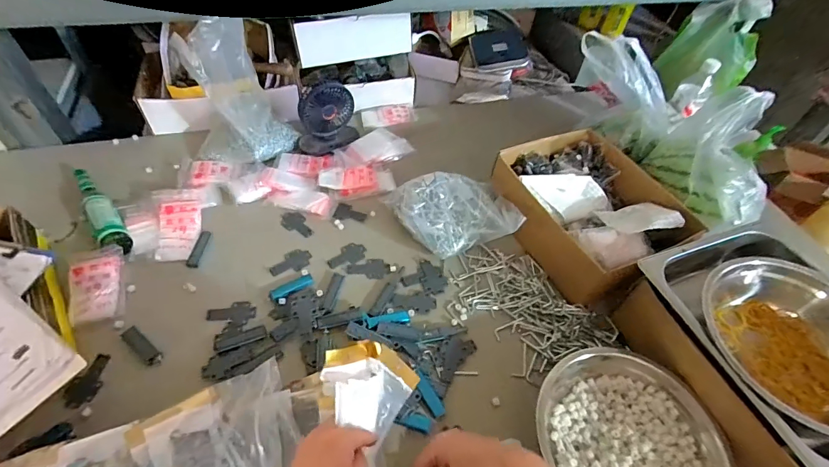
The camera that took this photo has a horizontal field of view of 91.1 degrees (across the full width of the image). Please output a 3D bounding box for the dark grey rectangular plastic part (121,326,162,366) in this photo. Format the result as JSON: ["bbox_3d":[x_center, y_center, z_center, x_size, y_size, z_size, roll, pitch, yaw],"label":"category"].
[{"bbox_3d":[-0.423,0.173,0.631,0.079,0.004,0.023,34,56,21],"label":"dark grey rectangular plastic part"}]

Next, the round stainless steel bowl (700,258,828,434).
[{"bbox_3d":[0.514,0.155,0.561,0.240,0.085,0.236,2,51,-3],"label":"round stainless steel bowl"}]

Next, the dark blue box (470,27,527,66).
[{"bbox_3d":[0.241,-0.529,1.169,0.145,0.024,0.122,-9,71,18],"label":"dark blue box"}]

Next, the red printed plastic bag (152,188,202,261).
[{"bbox_3d":[-0.449,-0.019,0.774,0.077,0.012,0.152,-5,67,-24],"label":"red printed plastic bag"}]

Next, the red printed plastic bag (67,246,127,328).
[{"bbox_3d":[-0.534,0.088,0.679,0.082,0.029,0.136,-16,54,-17],"label":"red printed plastic bag"}]

